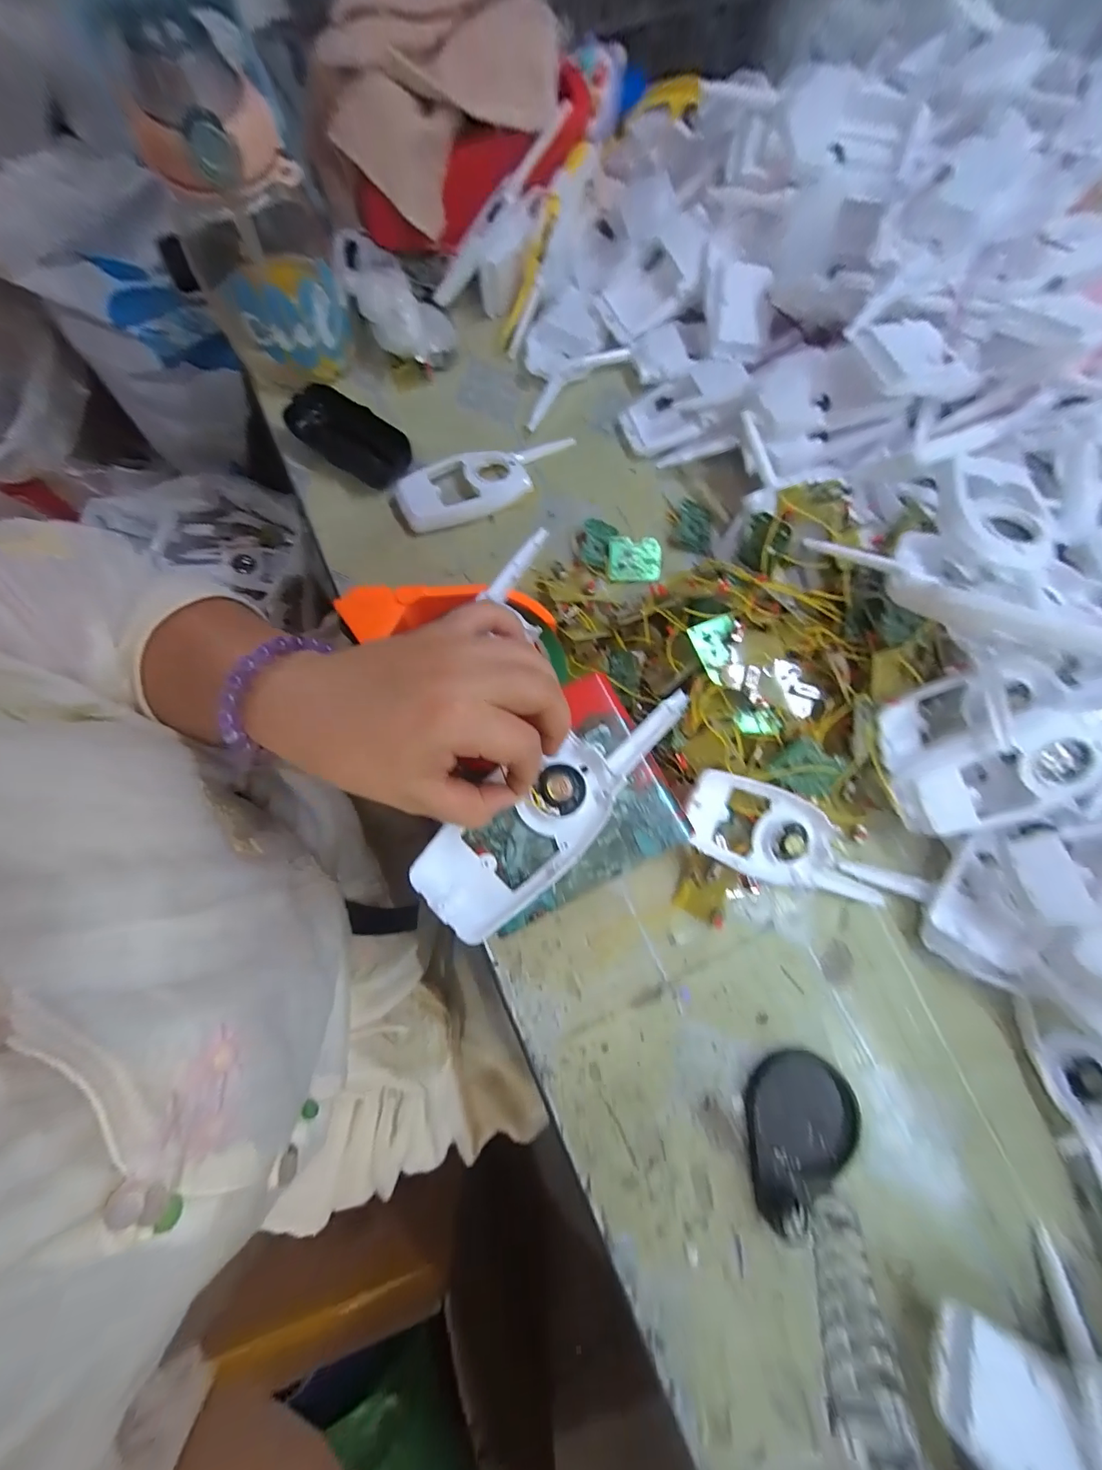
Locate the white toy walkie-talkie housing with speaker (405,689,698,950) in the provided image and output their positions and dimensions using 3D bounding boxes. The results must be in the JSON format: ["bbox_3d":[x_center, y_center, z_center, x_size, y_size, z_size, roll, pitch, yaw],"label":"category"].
[{"bbox_3d":[0.008,0.035,0.250,0.164,0.014,0.052,-39,79,-12],"label":"white toy walkie-talkie housing with speaker"}]

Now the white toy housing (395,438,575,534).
[{"bbox_3d":[-0.053,-0.218,0.408,0.156,0.021,0.055,-21,77,-7],"label":"white toy housing"}]

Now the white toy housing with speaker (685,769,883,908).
[{"bbox_3d":[0.157,0.074,0.325,0.157,0.026,0.060,29,75,-12],"label":"white toy housing with speaker"}]

